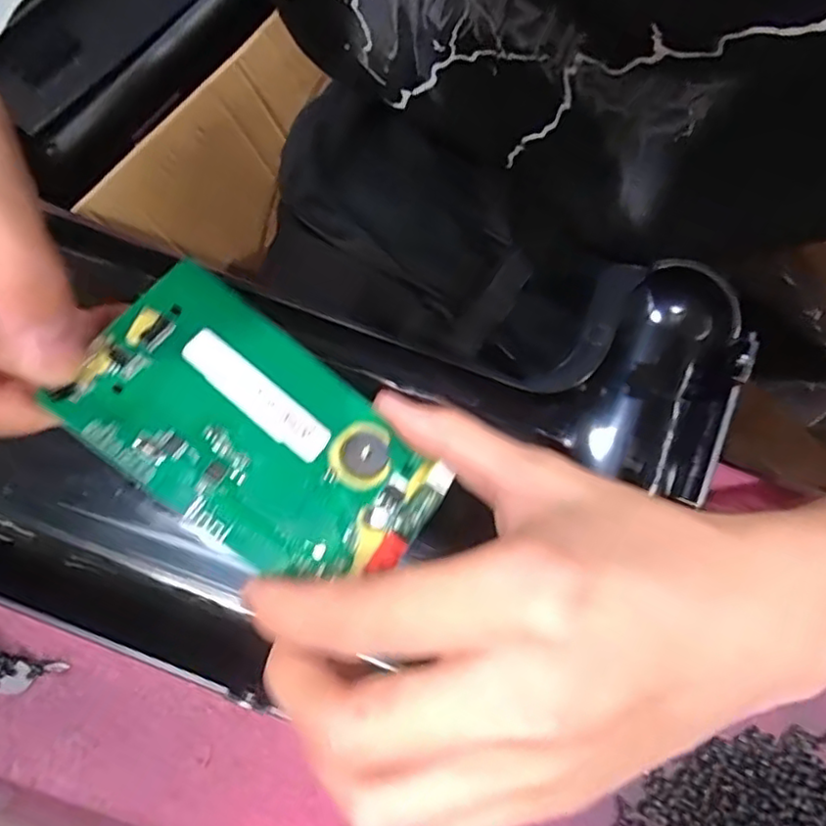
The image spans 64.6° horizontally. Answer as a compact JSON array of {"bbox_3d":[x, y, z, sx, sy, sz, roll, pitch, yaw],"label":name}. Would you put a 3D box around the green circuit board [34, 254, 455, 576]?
[{"bbox_3d":[-0.043,0.007,0.190,0.102,0.008,0.060,38,66,-7],"label":"green circuit board"}]

